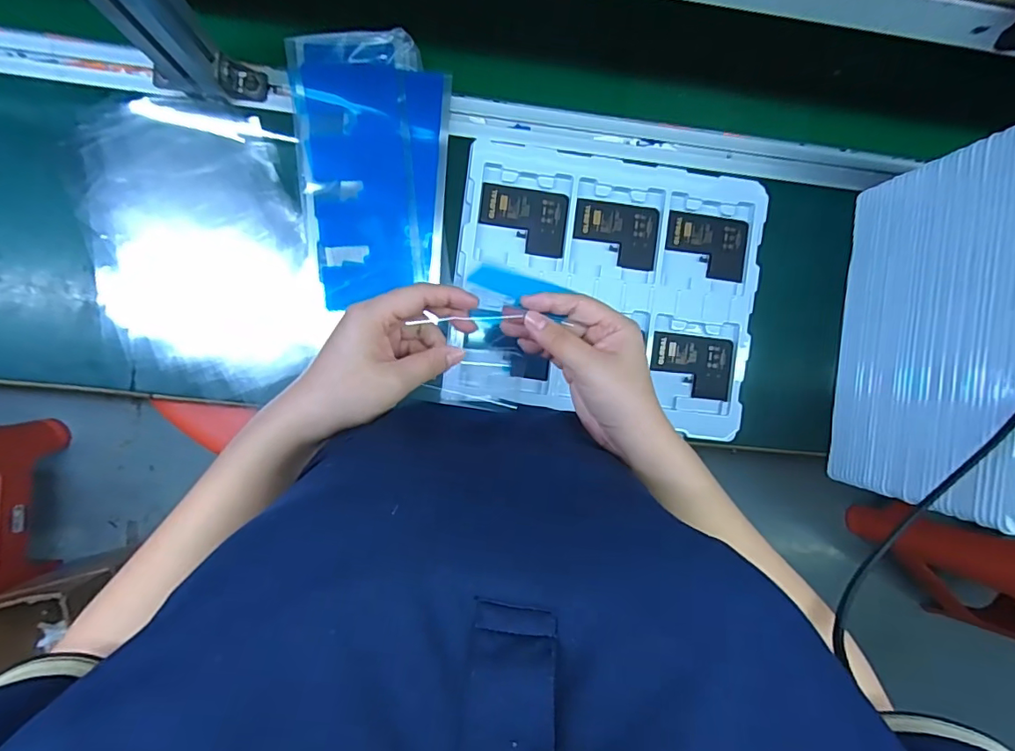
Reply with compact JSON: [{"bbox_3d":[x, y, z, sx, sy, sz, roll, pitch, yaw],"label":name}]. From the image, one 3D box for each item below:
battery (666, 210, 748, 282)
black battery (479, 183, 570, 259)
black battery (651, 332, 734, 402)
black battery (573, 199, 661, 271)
[{"bbox_3d":[0.214,-0.141,0.559,0.089,0.006,0.066,7,91,-5],"label":"battery"},{"bbox_3d":[0.017,-0.162,0.540,0.090,0.004,0.065,7,91,-5],"label":"black battery"},{"bbox_3d":[0.201,-0.010,0.563,0.093,0.009,0.066,6,91,-5],"label":"black battery"},{"bbox_3d":[0.115,-0.150,0.549,0.089,0.005,0.066,6,91,-5],"label":"black battery"}]

